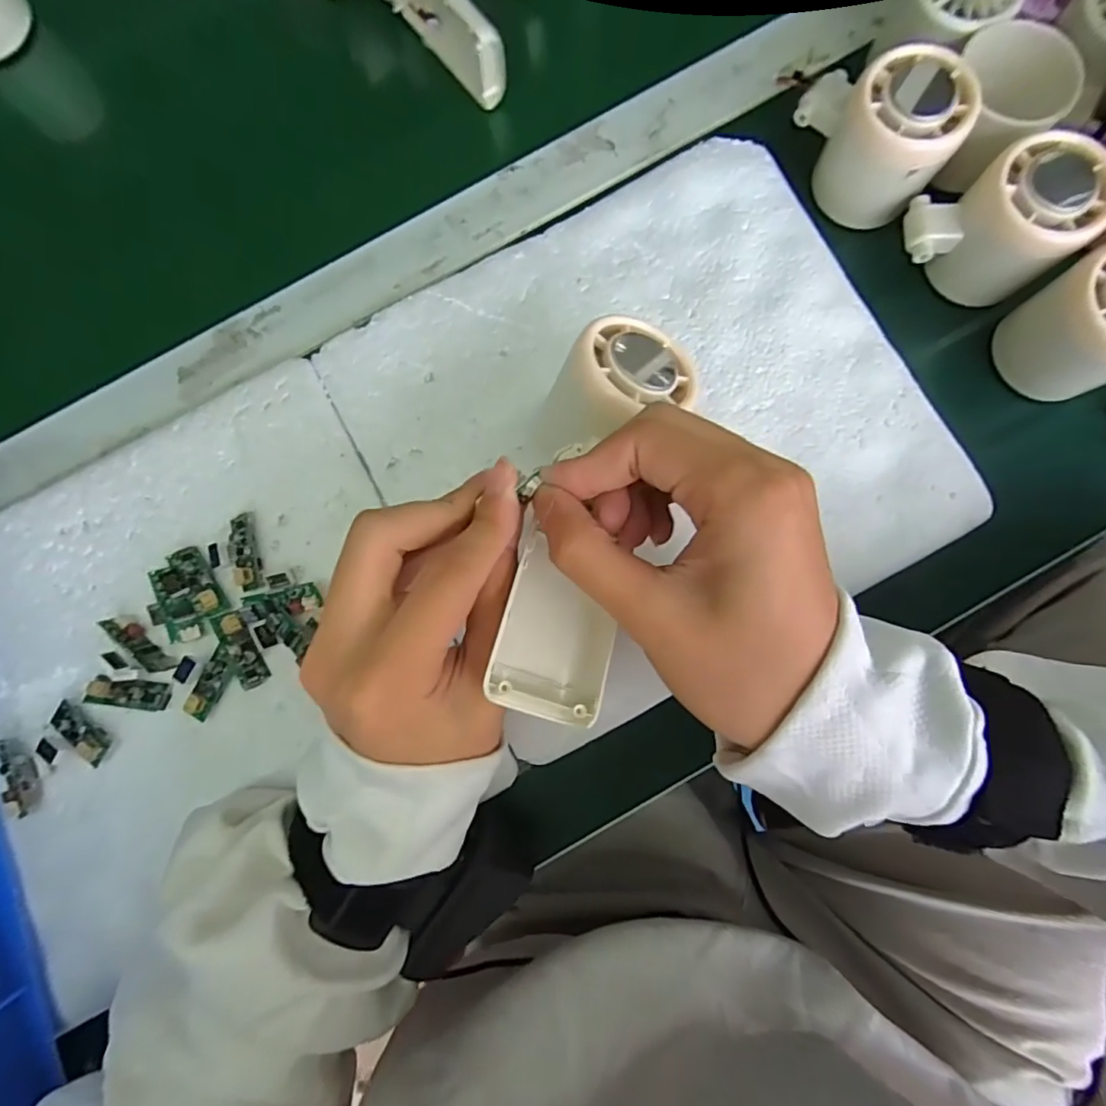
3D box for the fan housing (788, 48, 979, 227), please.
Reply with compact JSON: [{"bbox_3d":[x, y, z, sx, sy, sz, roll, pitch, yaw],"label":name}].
[{"bbox_3d":[0.161,-0.213,0.269,0.076,0.047,0.054,41,87,5],"label":"fan housing"}]

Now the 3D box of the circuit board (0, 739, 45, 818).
[{"bbox_3d":[-0.261,0.108,0.263,0.018,0.007,0.038,-24,84,0],"label":"circuit board"}]

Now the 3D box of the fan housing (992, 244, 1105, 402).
[{"bbox_3d":[0.267,-0.110,0.256,0.065,0.051,0.058,-19,84,0],"label":"fan housing"}]

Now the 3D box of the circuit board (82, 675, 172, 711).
[{"bbox_3d":[-0.210,0.069,0.265,0.039,0.004,0.014,5,85,3],"label":"circuit board"}]

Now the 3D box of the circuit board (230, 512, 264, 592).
[{"bbox_3d":[-0.156,-0.001,0.273,0.013,0.005,0.039,-12,85,1],"label":"circuit board"}]

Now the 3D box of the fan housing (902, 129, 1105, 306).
[{"bbox_3d":[0.216,-0.157,0.262,0.067,0.050,0.057,-23,84,0],"label":"fan housing"}]

